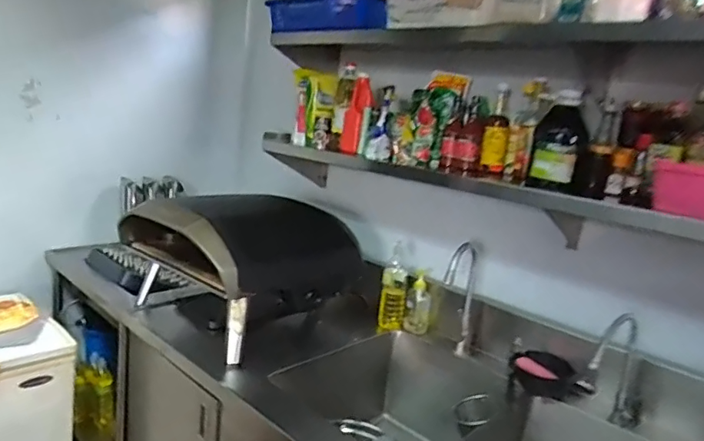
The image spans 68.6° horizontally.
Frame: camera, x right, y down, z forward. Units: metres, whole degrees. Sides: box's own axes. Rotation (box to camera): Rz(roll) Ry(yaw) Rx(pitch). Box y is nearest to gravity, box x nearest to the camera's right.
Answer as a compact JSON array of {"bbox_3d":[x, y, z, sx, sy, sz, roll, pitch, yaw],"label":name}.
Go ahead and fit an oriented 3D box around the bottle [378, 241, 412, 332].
[{"bbox_3d":[0.124,0.251,1.620,0.087,0.203,0.056,8,11,8],"label":"bottle"}]

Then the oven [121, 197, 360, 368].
[{"bbox_3d":[-0.352,0.118,1.556,0.540,0.356,0.551,14,14,36],"label":"oven"}]

